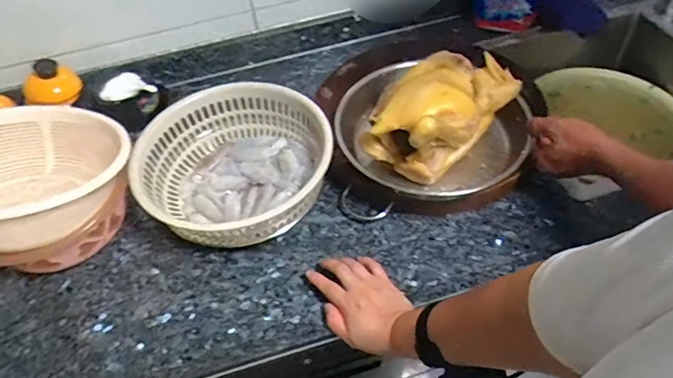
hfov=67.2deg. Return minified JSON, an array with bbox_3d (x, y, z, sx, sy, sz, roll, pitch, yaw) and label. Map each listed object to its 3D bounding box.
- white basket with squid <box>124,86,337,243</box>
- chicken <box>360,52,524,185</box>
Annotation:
[{"bbox_3d":[-0.149,-0.031,0.766,0.274,0.116,0.261,-3,50,3],"label":"white basket with squid"},{"bbox_3d":[0.138,-0.122,0.738,0.163,0.116,0.210,34,61,28],"label":"chicken"}]

